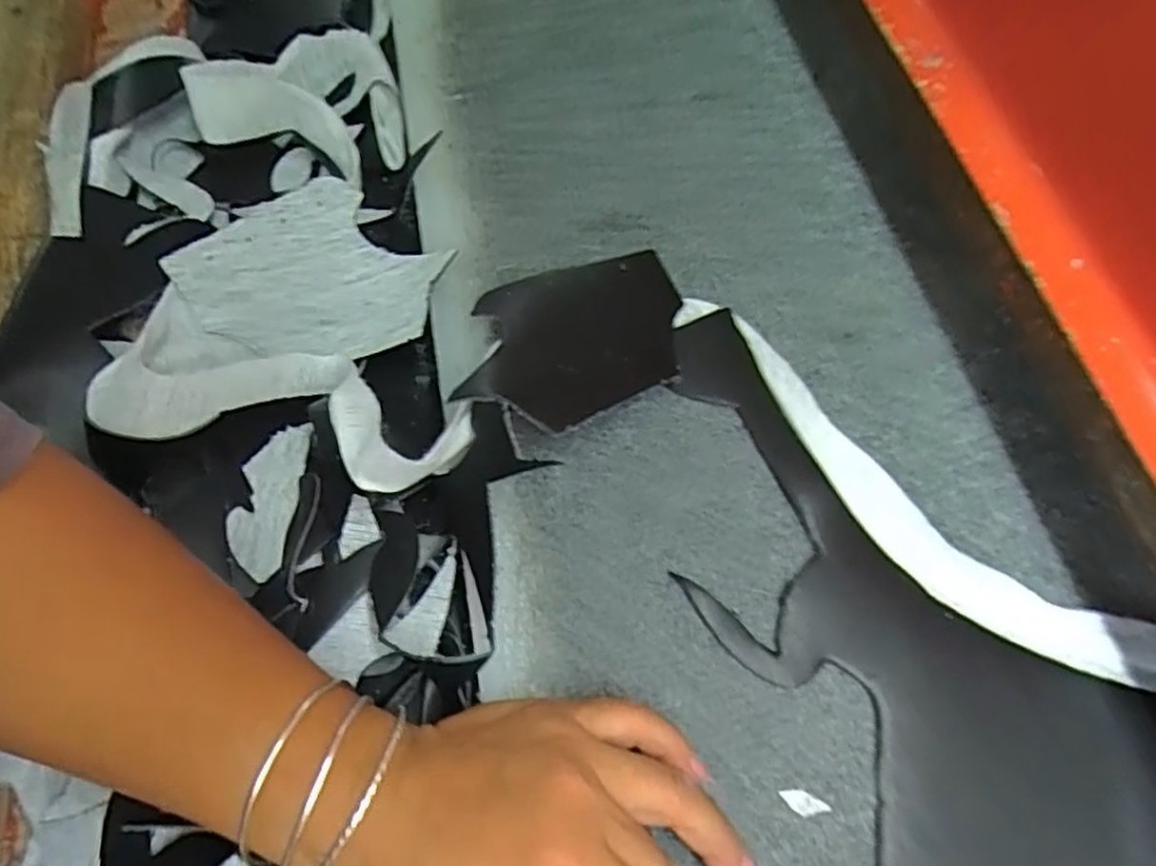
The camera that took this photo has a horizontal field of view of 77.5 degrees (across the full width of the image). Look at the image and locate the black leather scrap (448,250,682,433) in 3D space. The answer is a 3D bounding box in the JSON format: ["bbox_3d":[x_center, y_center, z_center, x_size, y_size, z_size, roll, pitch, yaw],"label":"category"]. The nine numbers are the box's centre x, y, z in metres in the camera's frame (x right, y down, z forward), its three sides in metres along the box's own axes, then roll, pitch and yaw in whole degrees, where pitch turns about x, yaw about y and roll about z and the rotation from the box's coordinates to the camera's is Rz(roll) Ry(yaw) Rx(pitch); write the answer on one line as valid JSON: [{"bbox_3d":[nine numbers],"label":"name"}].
[{"bbox_3d":[-0.003,-0.052,0.352,0.123,0.031,0.088,-20,66,-16],"label":"black leather scrap"}]

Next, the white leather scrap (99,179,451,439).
[{"bbox_3d":[-0.155,-0.068,0.350,0.169,0.048,0.104,-35,69,-15],"label":"white leather scrap"}]

